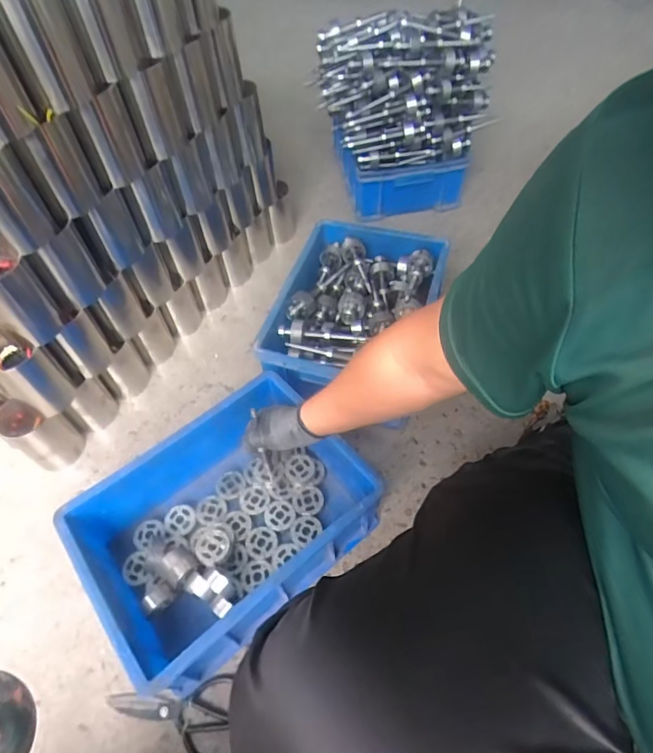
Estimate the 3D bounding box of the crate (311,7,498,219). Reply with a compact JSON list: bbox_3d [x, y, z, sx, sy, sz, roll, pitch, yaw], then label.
[{"bbox_3d":[0.192,-0.651,1.216,0.396,0.378,0.278,-6,56,-1],"label":"crate"}]

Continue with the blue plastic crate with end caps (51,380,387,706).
[{"bbox_3d":[-0.152,0.227,0.761,0.401,0.148,0.294,-35,61,-19],"label":"blue plastic crate with end caps"}]

